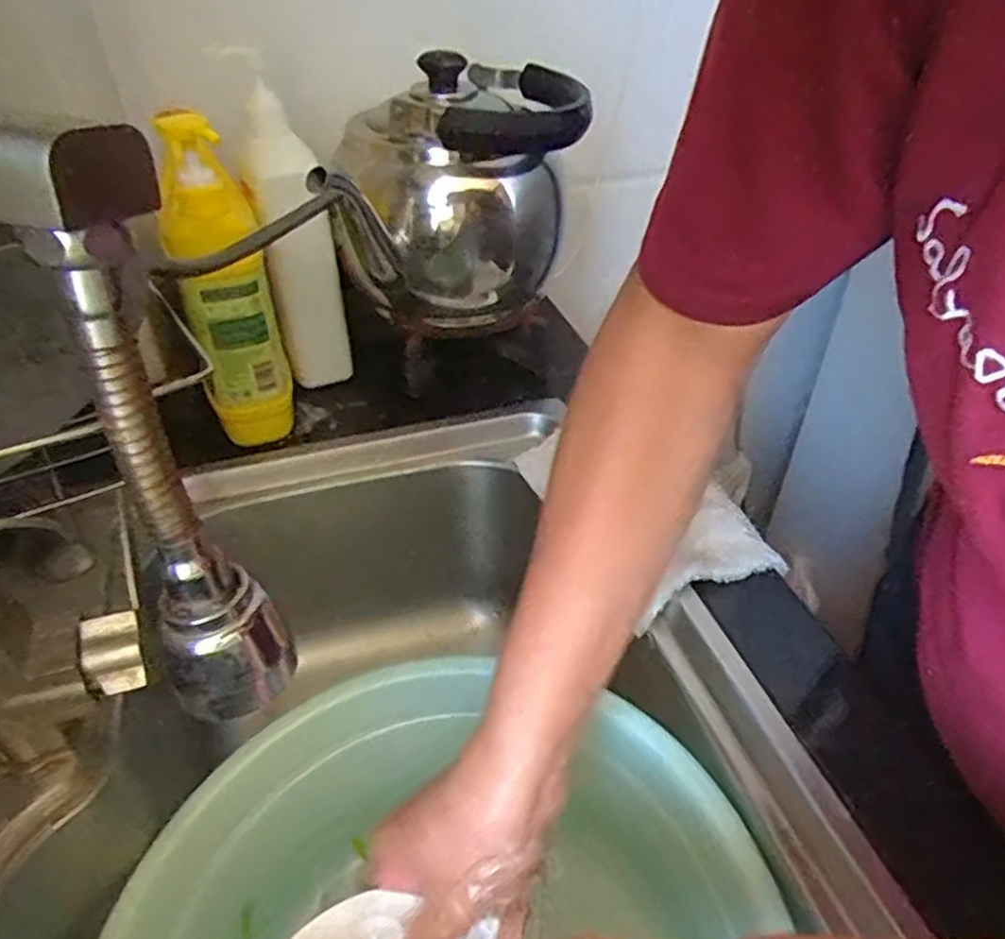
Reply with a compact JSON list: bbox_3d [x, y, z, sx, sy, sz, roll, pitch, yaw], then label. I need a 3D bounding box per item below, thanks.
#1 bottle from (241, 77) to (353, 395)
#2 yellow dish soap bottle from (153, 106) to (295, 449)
[{"bbox_3d":[-0.170,-0.174,0.624,0.059,0.231,0.056,-12,41,-15],"label":"bottle"},{"bbox_3d":[-0.199,-0.119,0.543,0.062,0.256,0.054,-12,41,-15],"label":"yellow dish soap bottle"}]

